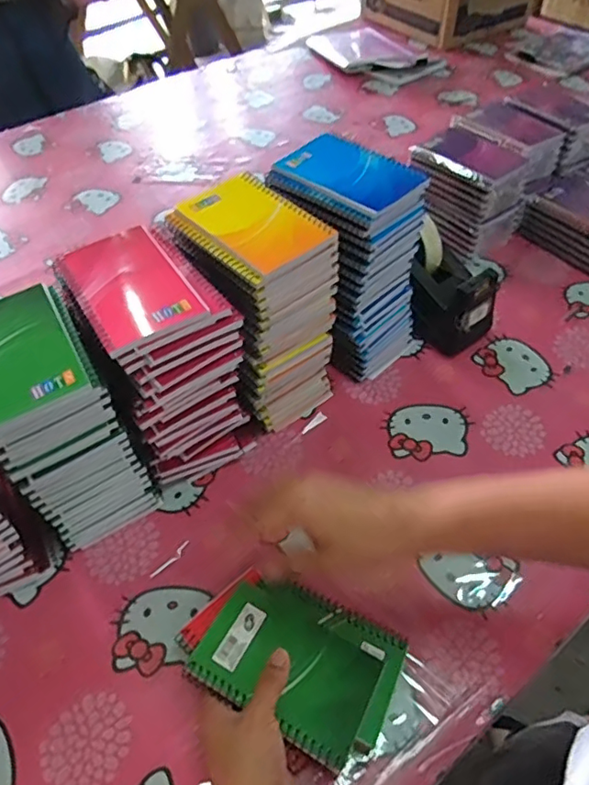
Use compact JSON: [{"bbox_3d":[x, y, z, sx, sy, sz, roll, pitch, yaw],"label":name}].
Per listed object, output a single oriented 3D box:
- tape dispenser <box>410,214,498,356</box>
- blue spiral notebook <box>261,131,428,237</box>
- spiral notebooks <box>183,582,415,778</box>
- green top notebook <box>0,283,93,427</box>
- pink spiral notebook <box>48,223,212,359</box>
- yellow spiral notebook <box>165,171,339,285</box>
[{"bbox_3d":[0.176,-0.113,0.645,0.109,0.110,0.071,25,56,21],"label":"tape dispenser"},{"bbox_3d":[0.050,-0.206,0.528,0.132,0.018,0.089,34,60,27],"label":"blue spiral notebook"},{"bbox_3d":[0.004,0.205,0.427,0.142,0.023,0.103,20,54,18],"label":"spiral notebooks"},{"bbox_3d":[-0.214,-0.031,0.417,0.083,0.008,0.129,-27,54,-19],"label":"green top notebook"},{"bbox_3d":[-0.135,-0.087,0.447,0.084,0.012,0.127,-28,55,-19],"label":"pink spiral notebook"},{"bbox_3d":[-0.040,-0.147,0.486,0.091,0.014,0.128,-34,57,-23],"label":"yellow spiral notebook"}]

